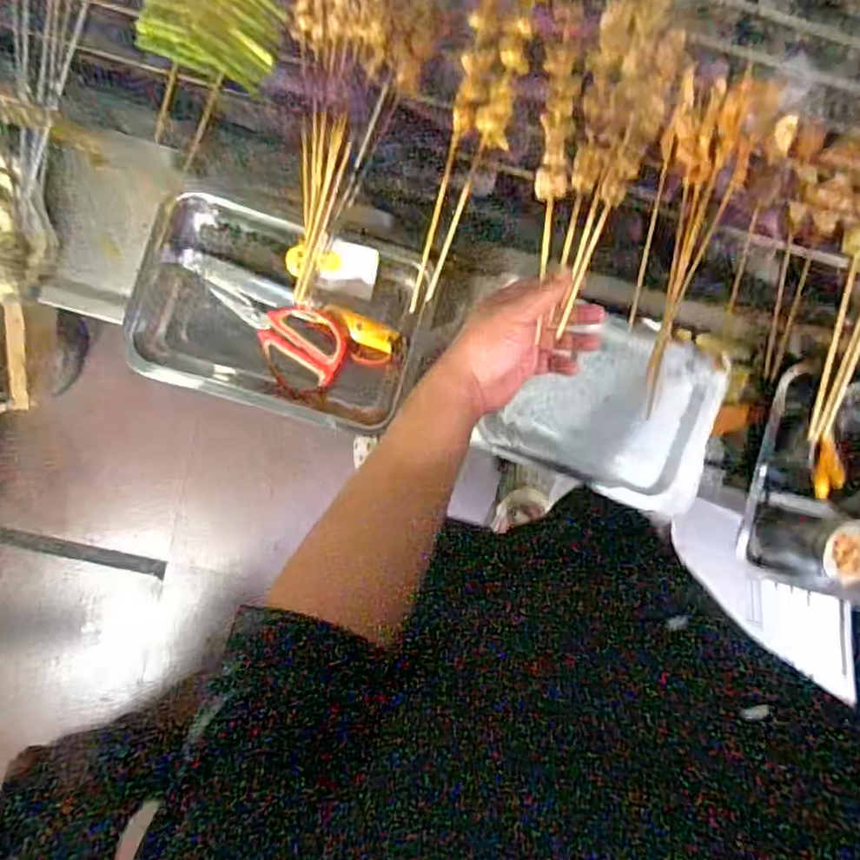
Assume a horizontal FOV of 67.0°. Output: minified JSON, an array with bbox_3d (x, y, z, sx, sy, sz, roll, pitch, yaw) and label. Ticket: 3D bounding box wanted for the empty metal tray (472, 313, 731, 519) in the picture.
[{"bbox_3d":[0.206,-0.030,0.735,0.247,0.022,0.192,21,94,-6],"label":"empty metal tray"}]

